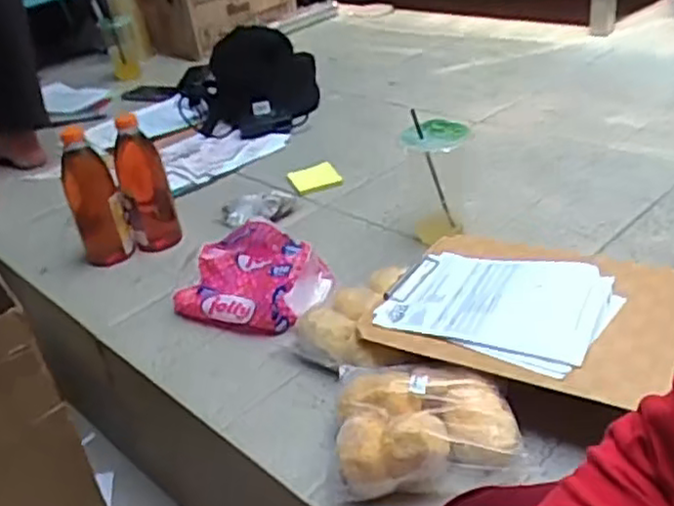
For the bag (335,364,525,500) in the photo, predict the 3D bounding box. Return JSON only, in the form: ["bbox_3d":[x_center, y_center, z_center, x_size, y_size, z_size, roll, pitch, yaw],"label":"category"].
[{"bbox_3d":[0.079,0.152,0.645,0.154,0.070,0.138,-6,30,5],"label":"bag"}]

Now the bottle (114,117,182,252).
[{"bbox_3d":[-0.283,-0.112,1.023,0.067,0.179,0.081,-16,31,-13],"label":"bottle"}]

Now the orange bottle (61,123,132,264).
[{"bbox_3d":[-0.340,-0.081,0.989,0.071,0.189,0.063,-17,31,-15],"label":"orange bottle"}]

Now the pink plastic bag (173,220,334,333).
[{"bbox_3d":[-0.103,0.025,0.880,0.166,0.083,0.137,10,35,29],"label":"pink plastic bag"}]

